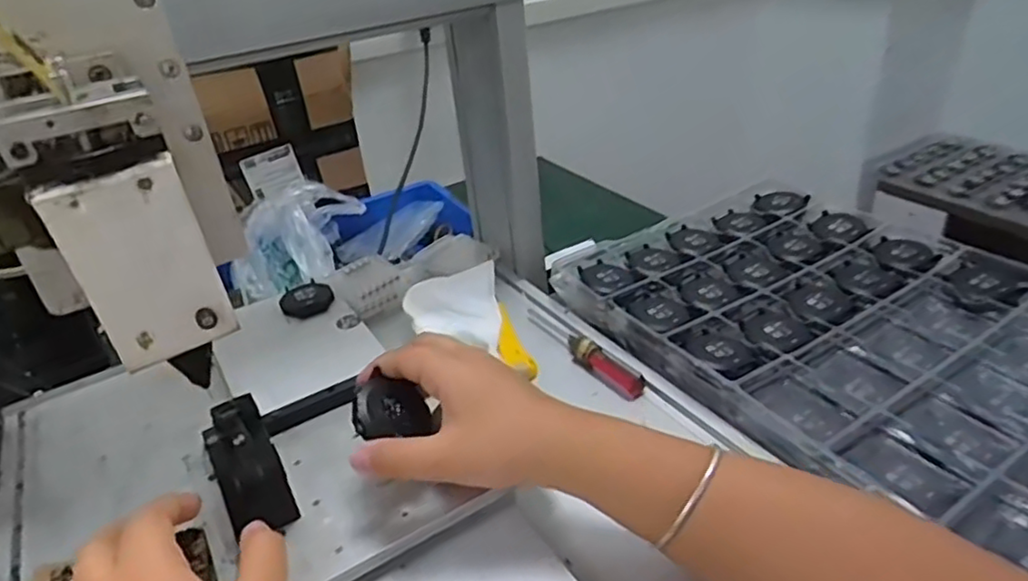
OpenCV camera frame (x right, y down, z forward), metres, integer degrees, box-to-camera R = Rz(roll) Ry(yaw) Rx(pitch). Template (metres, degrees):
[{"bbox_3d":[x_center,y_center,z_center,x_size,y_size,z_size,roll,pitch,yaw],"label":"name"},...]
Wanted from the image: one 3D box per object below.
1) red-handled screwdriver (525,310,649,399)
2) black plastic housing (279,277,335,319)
[{"bbox_3d":[0.052,0.044,0.540,0.024,0.016,0.136,-26,37,-29],"label":"red-handled screwdriver"},{"bbox_3d":[-0.193,0.007,0.616,0.047,0.013,0.043,-21,35,-23],"label":"black plastic housing"}]

